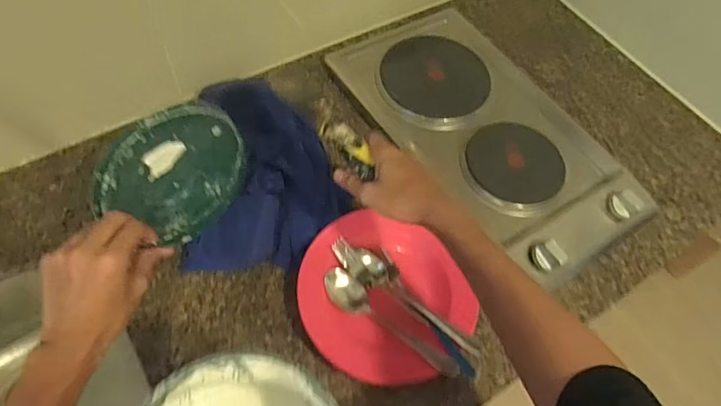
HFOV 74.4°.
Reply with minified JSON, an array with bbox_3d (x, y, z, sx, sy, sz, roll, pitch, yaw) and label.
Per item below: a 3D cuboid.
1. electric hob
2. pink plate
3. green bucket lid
[{"bbox_3d":[0.186,-0.115,0.742,0.260,0.037,0.497,-29,66,-14],"label":"electric hob"},{"bbox_3d":[0.026,0.114,0.594,0.210,0.035,0.195,4,57,-6],"label":"pink plate"},{"bbox_3d":[-0.203,-0.040,0.515,0.176,0.018,0.151,14,70,23],"label":"green bucket lid"}]

